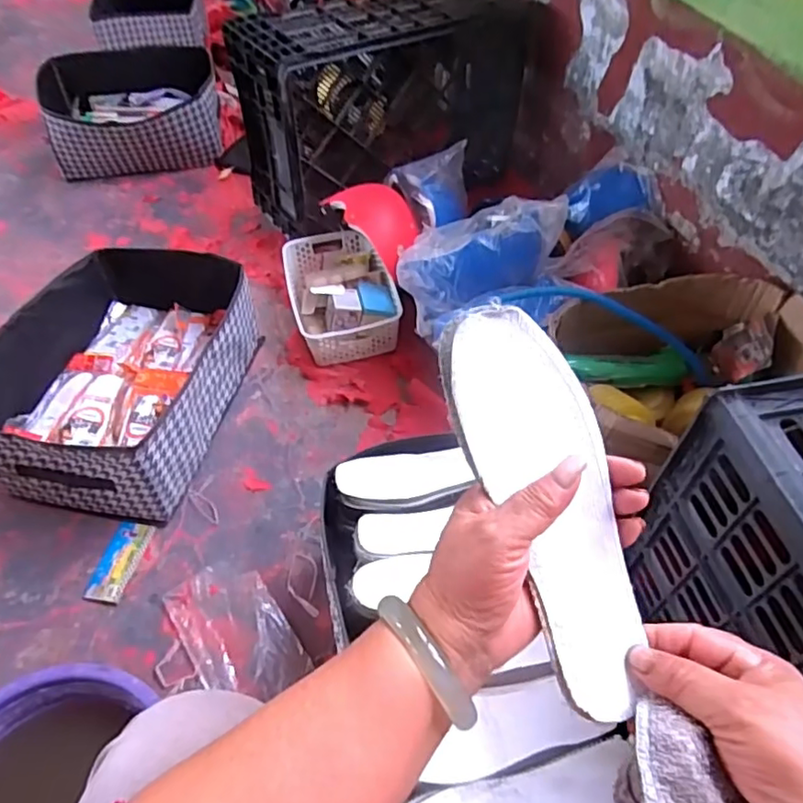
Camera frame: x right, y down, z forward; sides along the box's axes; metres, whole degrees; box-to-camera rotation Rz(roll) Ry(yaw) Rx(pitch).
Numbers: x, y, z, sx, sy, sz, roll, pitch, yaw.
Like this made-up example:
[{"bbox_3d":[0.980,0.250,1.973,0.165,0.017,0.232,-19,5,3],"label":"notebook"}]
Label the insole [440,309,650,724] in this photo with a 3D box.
[{"bbox_3d":[0.080,0.054,0.320,0.067,0.018,0.213,-17,88,-12],"label":"insole"}]

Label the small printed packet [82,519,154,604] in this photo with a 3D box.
[{"bbox_3d":[-0.414,0.234,0.882,0.058,0.007,0.120,7,52,6],"label":"small printed packet"}]

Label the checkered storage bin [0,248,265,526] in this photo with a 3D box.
[{"bbox_3d":[-0.449,-0.045,0.995,0.318,0.182,0.428,8,51,7],"label":"checkered storage bin"}]

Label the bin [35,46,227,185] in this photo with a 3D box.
[{"bbox_3d":[-0.706,-0.761,1.587,0.439,0.159,0.319,-11,53,-8],"label":"bin"}]

